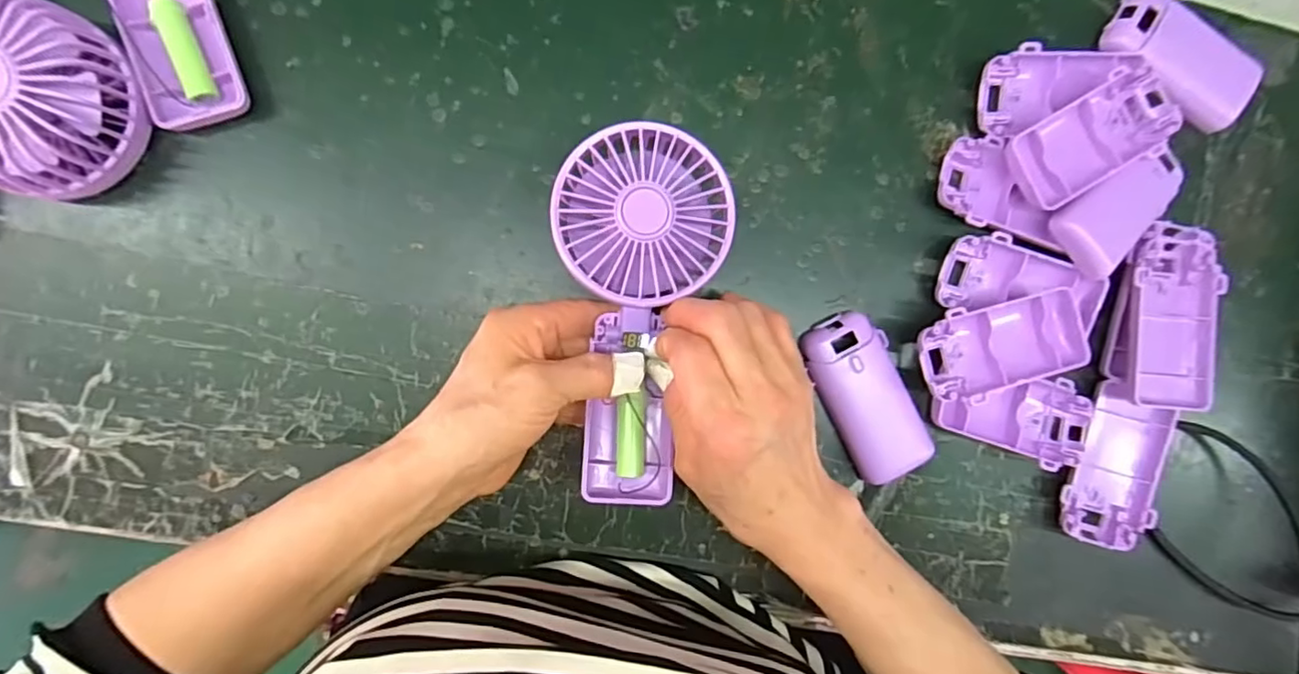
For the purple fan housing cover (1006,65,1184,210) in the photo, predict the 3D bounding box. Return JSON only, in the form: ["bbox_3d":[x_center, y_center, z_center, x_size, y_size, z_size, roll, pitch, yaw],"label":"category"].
[{"bbox_3d":[0.245,-0.111,0.337,0.096,0.015,0.048,-33,95,-3],"label":"purple fan housing cover"}]

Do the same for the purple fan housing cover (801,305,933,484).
[{"bbox_3d":[0.121,0.034,0.339,0.044,0.019,0.096,-27,95,-3],"label":"purple fan housing cover"}]

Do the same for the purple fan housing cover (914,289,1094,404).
[{"bbox_3d":[0.195,0.004,0.330,0.100,0.017,0.045,-12,94,-4],"label":"purple fan housing cover"}]

